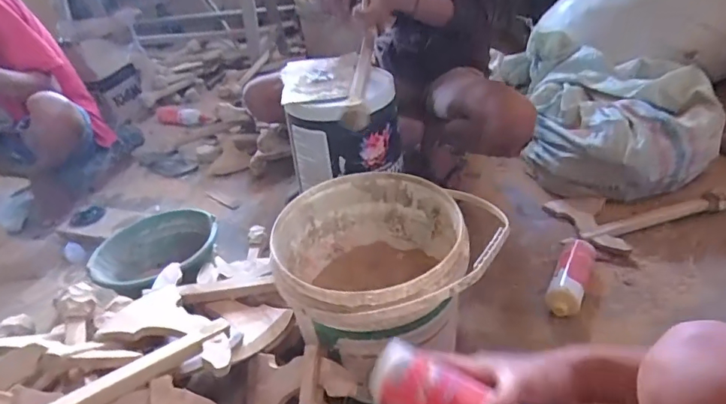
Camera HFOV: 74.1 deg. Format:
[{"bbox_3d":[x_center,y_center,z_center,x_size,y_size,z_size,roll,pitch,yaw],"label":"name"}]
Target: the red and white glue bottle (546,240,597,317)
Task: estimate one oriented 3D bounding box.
[{"bbox_3d":[0.432,0.150,0.997,0.068,0.072,0.187,15,42,27],"label":"red and white glue bottle"}]

